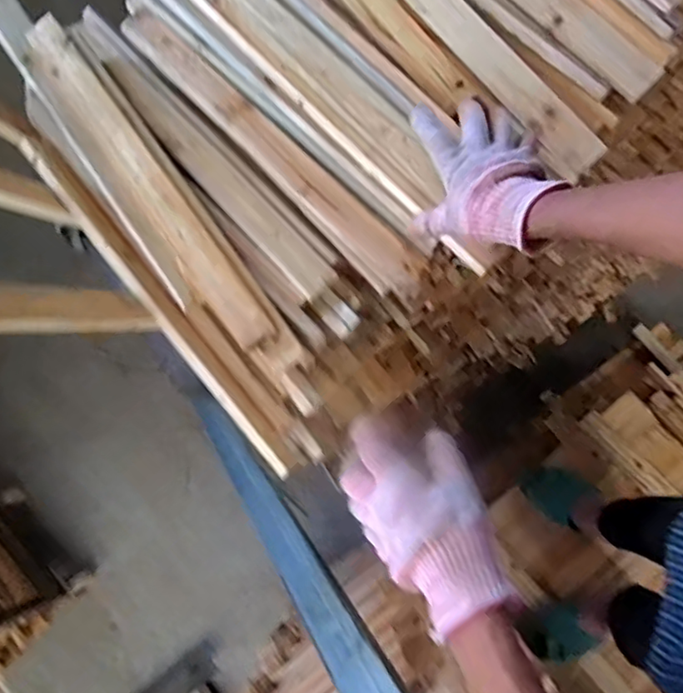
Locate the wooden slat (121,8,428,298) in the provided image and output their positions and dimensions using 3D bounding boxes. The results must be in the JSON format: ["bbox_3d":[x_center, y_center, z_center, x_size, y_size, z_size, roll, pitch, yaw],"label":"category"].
[{"bbox_3d":[-0.088,-0.240,0.707,0.486,0.021,0.051,43,80,12],"label":"wooden slat"}]

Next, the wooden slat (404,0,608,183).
[{"bbox_3d":[0.111,-0.380,0.671,0.046,0.014,0.482,-43,87,20],"label":"wooden slat"}]

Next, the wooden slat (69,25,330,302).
[{"bbox_3d":[-0.180,-0.239,0.728,0.047,0.018,0.476,-42,78,-9],"label":"wooden slat"}]

